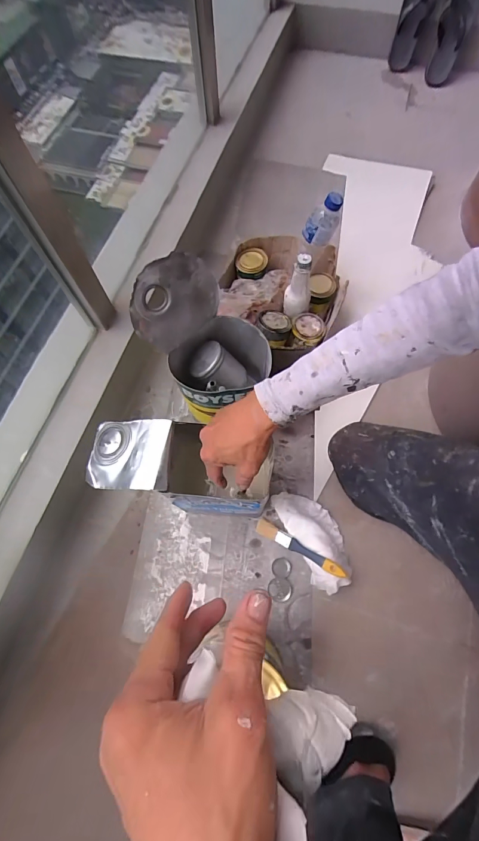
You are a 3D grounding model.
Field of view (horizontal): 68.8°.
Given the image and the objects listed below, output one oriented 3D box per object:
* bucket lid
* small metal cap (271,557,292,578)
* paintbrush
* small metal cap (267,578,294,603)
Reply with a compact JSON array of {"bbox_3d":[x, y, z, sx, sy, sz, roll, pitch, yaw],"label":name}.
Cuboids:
[{"bbox_3d":[-0.098,-0.182,0.554,0.147,0.140,0.024,-31,47,-24],"label":"bucket lid"},{"bbox_3d":[0.078,0.270,0.642,0.034,0.011,0.034,-1,70,2],"label":"small metal cap"},{"bbox_3d":[0.107,0.228,0.626,0.175,0.015,0.024,22,71,32],"label":"paintbrush"},{"bbox_3d":[0.074,0.305,0.632,0.043,0.004,0.038,28,73,12],"label":"small metal cap"}]

